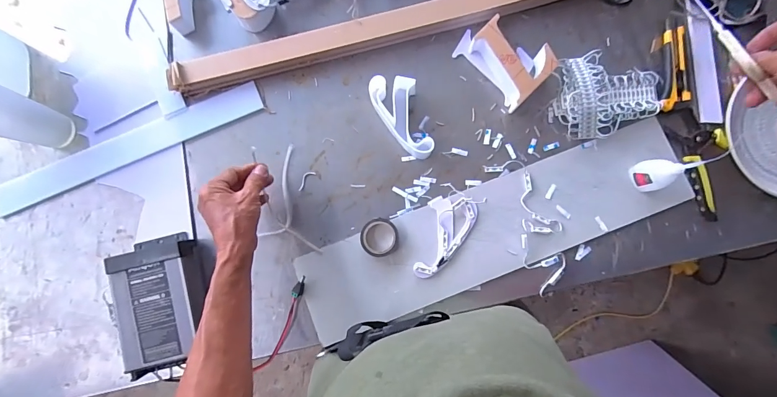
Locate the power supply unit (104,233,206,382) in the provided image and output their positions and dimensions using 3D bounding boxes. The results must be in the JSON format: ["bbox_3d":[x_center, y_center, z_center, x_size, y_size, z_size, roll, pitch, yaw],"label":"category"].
[{"bbox_3d":[-0.334,0.152,0.533,0.117,0.052,0.190,-13,82,0],"label":"power supply unit"}]

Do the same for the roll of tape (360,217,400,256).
[{"bbox_3d":[-0.013,0.059,0.549,0.056,0.022,0.057,0,83,2],"label":"roll of tape"}]

